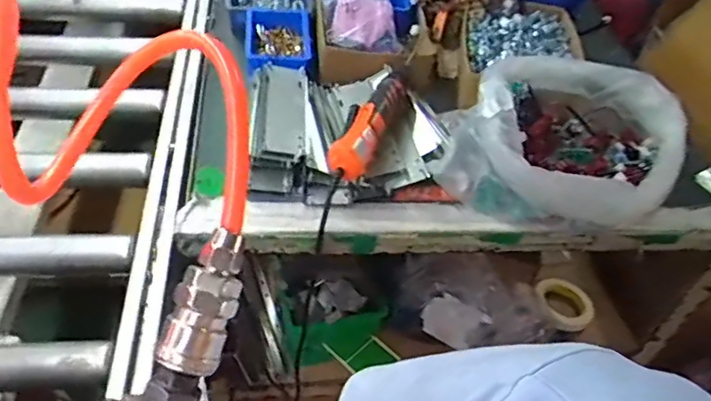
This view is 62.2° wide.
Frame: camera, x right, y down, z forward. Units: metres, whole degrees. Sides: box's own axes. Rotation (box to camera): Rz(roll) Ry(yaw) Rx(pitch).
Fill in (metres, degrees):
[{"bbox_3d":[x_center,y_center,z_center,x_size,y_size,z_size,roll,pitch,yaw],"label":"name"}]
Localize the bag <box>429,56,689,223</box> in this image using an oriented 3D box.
[{"bbox_3d":[0.279,-0.087,0.809,0.303,0.099,0.273,18,47,10],"label":"bag"}]

